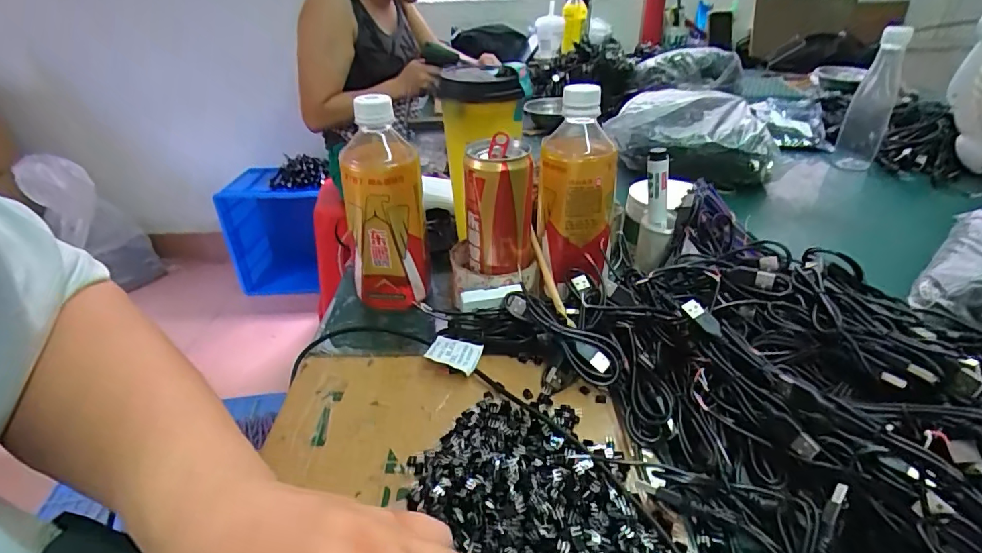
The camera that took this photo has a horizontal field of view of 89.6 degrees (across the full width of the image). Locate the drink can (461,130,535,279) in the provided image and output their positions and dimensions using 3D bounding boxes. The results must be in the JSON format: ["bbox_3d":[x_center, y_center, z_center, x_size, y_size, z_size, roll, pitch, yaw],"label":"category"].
[{"bbox_3d":[0.007,-0.056,0.426,0.055,0.111,0.058,3,32,6],"label":"drink can"}]

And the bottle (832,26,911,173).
[{"bbox_3d":[0.579,-0.265,0.748,0.057,0.191,0.067,22,38,32],"label":"bottle"}]

